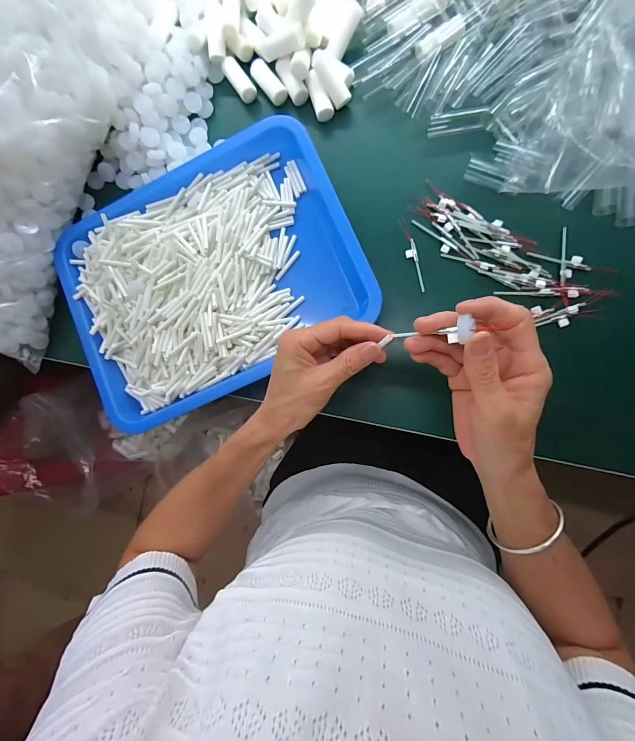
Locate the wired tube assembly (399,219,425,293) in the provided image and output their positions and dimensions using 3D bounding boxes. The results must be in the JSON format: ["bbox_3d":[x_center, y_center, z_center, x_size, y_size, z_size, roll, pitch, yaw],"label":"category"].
[{"bbox_3d":[0.102,-0.125,0.362,0.011,0.004,0.083,-12,85,8],"label":"wired tube assembly"}]

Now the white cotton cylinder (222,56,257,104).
[{"bbox_3d":[-0.093,-0.344,0.396,0.021,0.017,0.048,-33,83,6],"label":"white cotton cylinder"}]

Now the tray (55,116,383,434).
[{"bbox_3d":[-0.121,-0.107,0.381,0.332,0.041,0.260,-26,83,7],"label":"tray"}]

